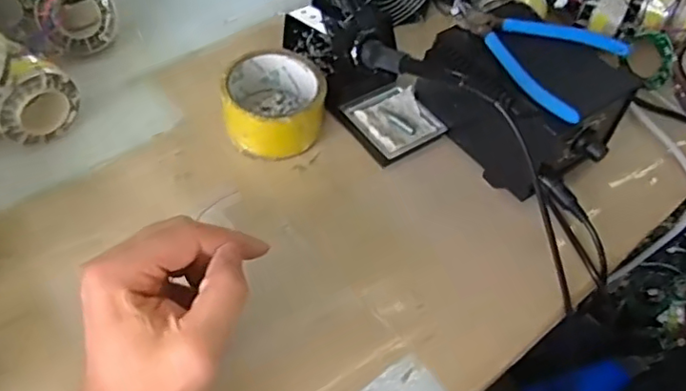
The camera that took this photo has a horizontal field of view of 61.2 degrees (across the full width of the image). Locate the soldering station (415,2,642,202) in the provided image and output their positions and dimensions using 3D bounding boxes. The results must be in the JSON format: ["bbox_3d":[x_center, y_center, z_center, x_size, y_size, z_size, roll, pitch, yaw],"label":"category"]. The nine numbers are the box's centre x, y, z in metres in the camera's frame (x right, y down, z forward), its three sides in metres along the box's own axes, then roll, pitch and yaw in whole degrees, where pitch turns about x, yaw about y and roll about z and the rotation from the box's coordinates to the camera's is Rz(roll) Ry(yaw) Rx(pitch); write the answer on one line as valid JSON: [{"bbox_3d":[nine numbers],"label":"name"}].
[{"bbox_3d":[0.156,-0.083,0.500,0.116,0.088,0.153,-32,62,-25],"label":"soldering station"}]

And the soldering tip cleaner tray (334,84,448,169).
[{"bbox_3d":[0.044,-0.064,0.515,0.071,0.017,0.069,-29,61,-24],"label":"soldering tip cleaner tray"}]

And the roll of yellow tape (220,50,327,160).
[{"bbox_3d":[-0.058,-0.079,0.499,0.083,0.047,0.084,3,53,-3],"label":"roll of yellow tape"}]

